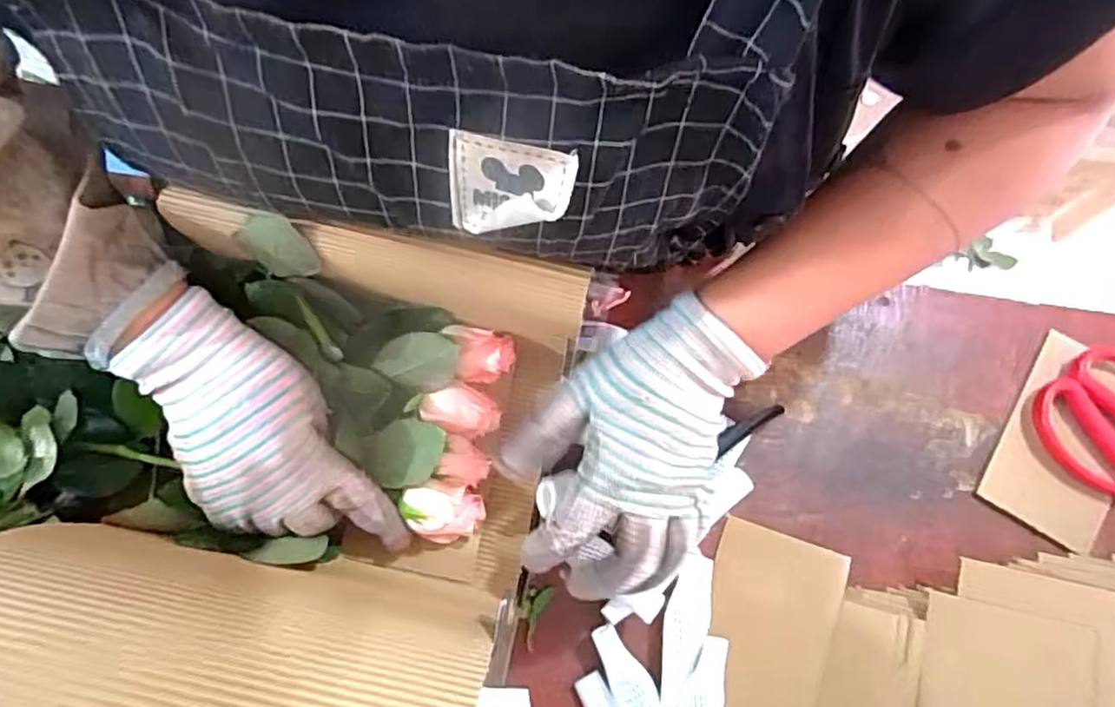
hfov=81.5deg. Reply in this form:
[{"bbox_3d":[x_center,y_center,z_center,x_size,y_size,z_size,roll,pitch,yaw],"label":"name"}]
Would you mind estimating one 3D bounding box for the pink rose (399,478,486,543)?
[{"bbox_3d":[-0.063,0.088,0.365,0.042,0.025,0.032,-14,76,-2],"label":"pink rose"}]

